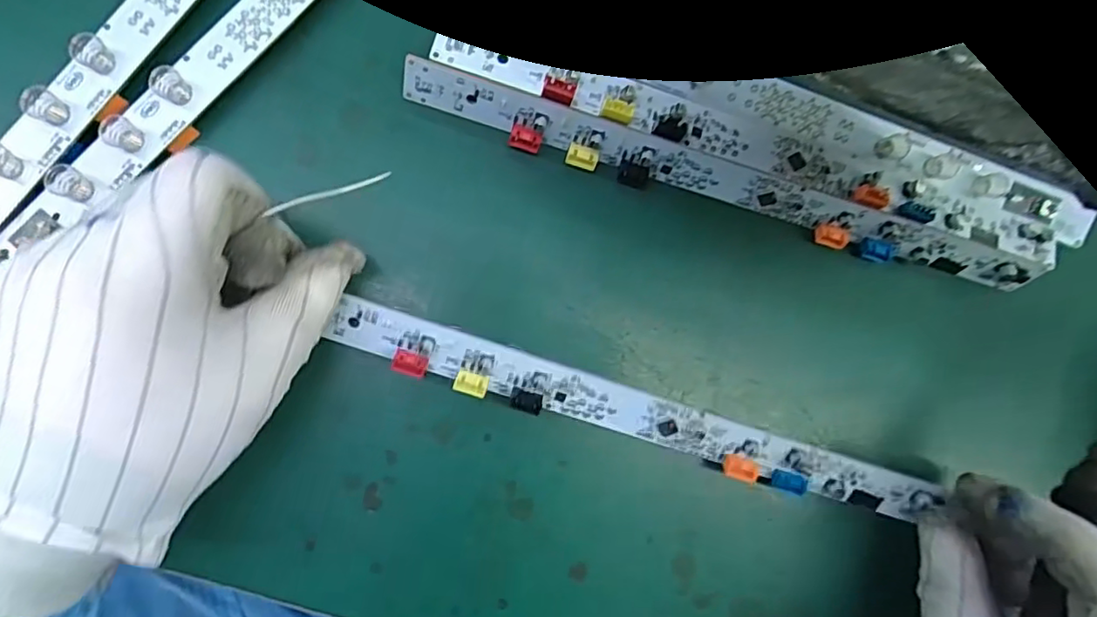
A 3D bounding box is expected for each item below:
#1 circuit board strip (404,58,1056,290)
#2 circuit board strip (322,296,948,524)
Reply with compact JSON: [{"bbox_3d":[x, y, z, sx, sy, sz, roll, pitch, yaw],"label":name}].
[{"bbox_3d":[0.083,-0.052,0.262,0.288,0.010,0.023,15,130,-7],"label":"circuit board strip"},{"bbox_3d":[0.038,0.047,0.248,0.250,0.012,0.021,19,86,-6],"label":"circuit board strip"}]

